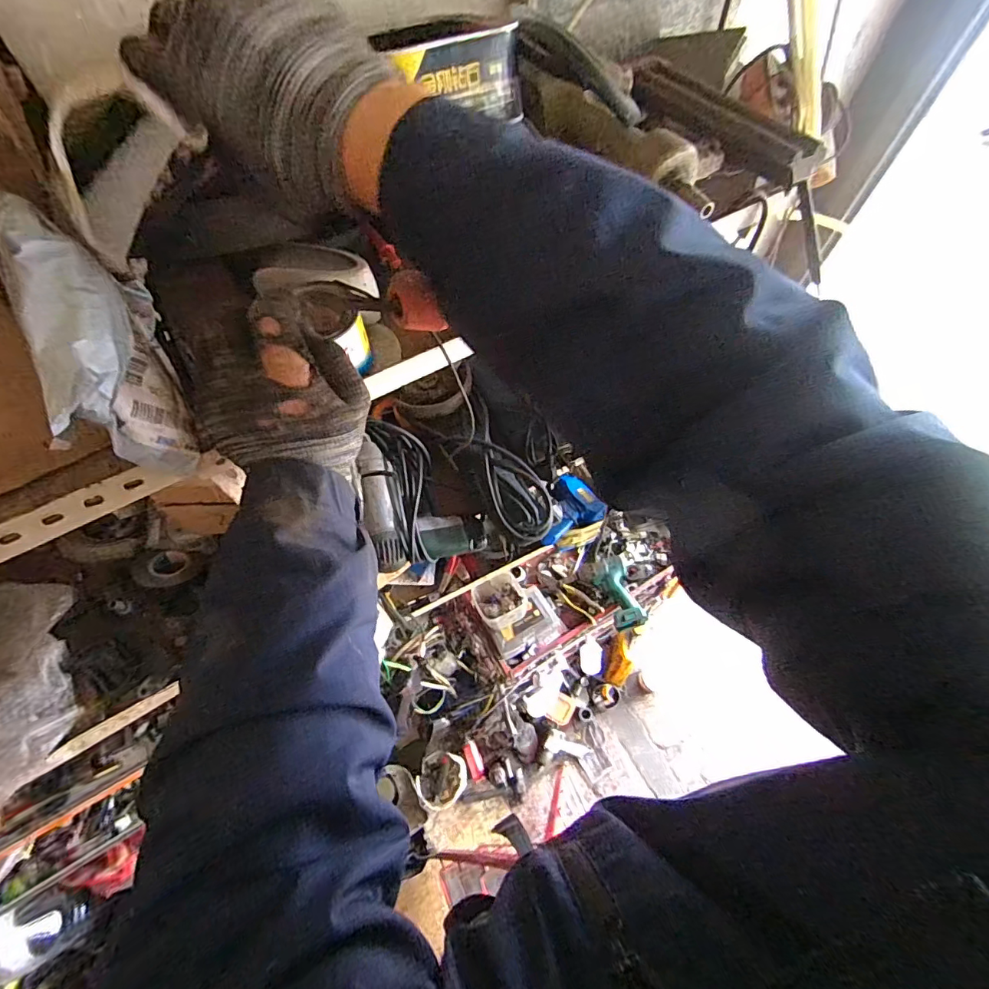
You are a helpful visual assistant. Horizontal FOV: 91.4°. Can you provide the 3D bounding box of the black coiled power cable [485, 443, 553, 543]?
[{"bbox_3d":[0.029,-0.006,0.584,0.067,0.029,0.123,-14,64,-8],"label":"black coiled power cable"}]

